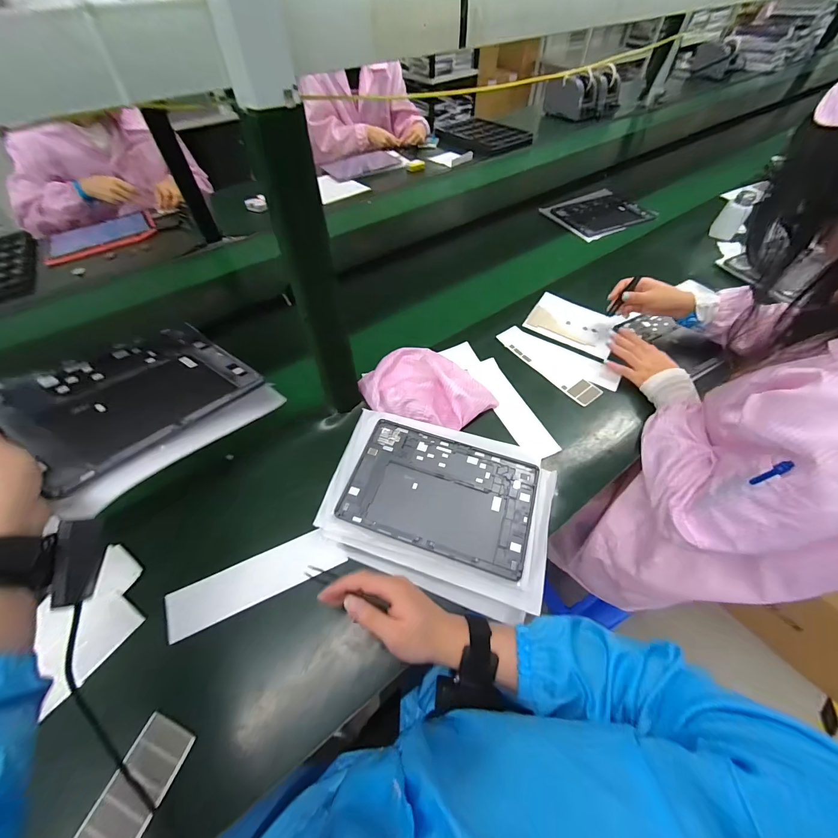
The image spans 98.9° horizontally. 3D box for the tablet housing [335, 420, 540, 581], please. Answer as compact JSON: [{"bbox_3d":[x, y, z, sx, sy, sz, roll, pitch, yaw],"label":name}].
[{"bbox_3d":[0.033,0.102,0.515,0.254,0.009,0.169,17,58,9],"label":"tablet housing"}]

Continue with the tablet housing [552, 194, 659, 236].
[{"bbox_3d":[0.538,-0.607,1.057,0.245,0.016,0.194,-20,56,-14],"label":"tablet housing"}]

